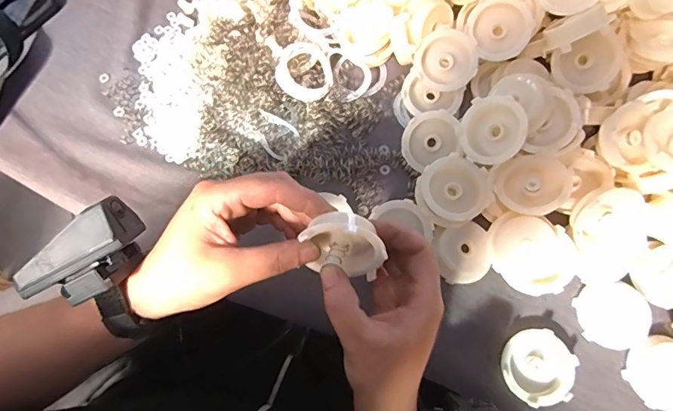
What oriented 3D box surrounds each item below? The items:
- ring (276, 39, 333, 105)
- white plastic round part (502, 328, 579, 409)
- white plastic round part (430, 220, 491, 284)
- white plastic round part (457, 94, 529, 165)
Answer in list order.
[{"bbox_3d":[-0.028,-0.128,0.400,0.054,0.009,0.057,0,75,1],"label":"ring"},{"bbox_3d":[0.156,0.126,0.333,0.053,0.018,0.053,0,75,1],"label":"white plastic round part"},{"bbox_3d":[0.105,0.041,0.352,0.046,0.016,0.046,2,96,15],"label":"white plastic round part"},{"bbox_3d":[0.127,-0.061,0.346,0.053,0.013,0.053,-4,84,35],"label":"white plastic round part"}]

